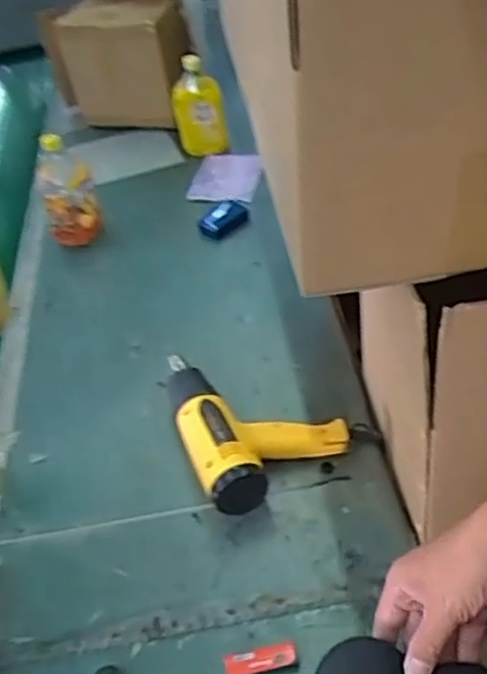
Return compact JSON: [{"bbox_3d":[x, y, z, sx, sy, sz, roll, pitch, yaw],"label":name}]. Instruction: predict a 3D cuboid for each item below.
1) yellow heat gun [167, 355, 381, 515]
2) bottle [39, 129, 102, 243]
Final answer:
[{"bbox_3d":[0.024,0.091,0.963,0.234,0.071,0.261,-20,42,-13],"label":"yellow heat gun"},{"bbox_3d":[-0.331,-0.277,1.356,0.096,0.184,0.083,-13,41,-6],"label":"bottle"}]

